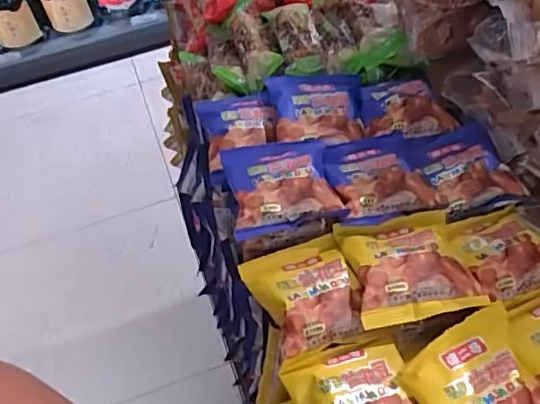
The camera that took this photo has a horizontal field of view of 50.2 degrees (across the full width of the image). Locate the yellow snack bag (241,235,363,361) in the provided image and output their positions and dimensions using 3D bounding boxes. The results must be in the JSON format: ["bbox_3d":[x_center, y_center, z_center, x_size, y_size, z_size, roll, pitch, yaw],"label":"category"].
[{"bbox_3d":[0.026,0.063,0.404,0.071,0.018,0.083,-20,54,-9],"label":"yellow snack bag"}]

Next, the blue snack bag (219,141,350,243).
[{"bbox_3d":[0.009,-0.017,0.448,0.082,0.017,0.088,-12,54,-3],"label":"blue snack bag"}]

